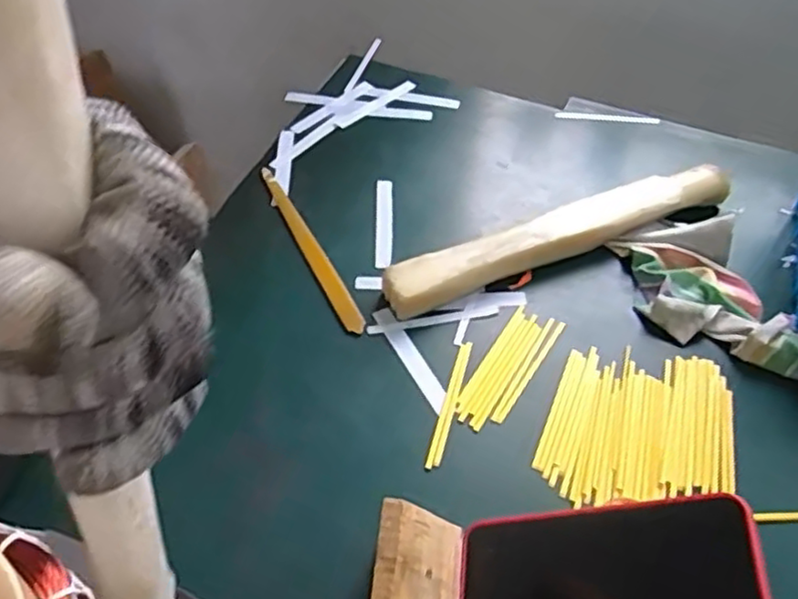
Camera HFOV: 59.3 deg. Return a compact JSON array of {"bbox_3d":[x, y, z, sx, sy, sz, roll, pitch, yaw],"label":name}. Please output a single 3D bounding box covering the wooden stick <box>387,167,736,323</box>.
[{"bbox_3d":[0.147,-0.057,0.618,0.341,0.039,0.046,-18,53,-16],"label":"wooden stick"}]

